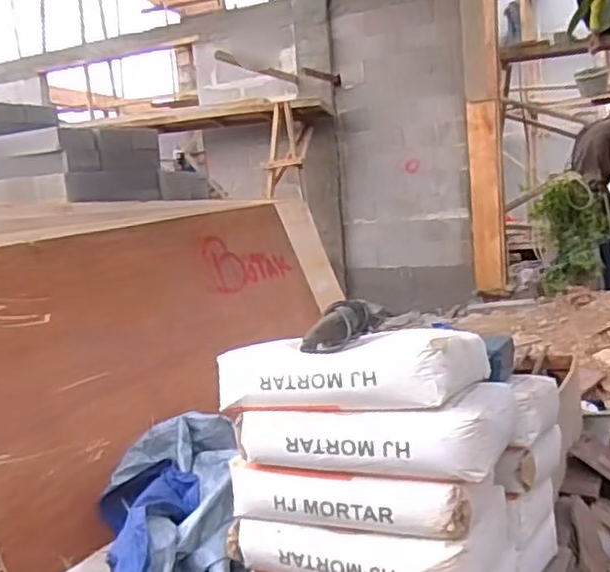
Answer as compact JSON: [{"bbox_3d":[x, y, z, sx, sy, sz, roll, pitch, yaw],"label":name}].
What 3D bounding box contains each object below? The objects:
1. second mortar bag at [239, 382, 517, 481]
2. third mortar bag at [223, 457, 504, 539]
[{"bbox_3d":[0.172,0.298,1.503,0.558,0.129,0.305,-1,8,25],"label":"second mortar bag"},{"bbox_3d":[0.123,0.442,1.502,0.583,0.130,0.242,-2,8,20],"label":"third mortar bag"}]

